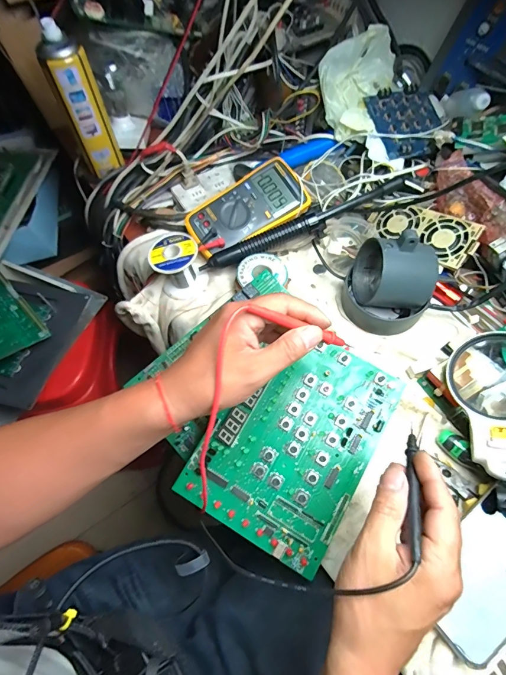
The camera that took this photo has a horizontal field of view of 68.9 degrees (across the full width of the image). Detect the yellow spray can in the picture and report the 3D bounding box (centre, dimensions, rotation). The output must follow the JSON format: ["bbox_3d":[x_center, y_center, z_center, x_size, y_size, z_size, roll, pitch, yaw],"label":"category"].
[{"bbox_3d":[-0.266,-0.361,0.578,0.064,0.196,0.053,-22,64,-9],"label":"yellow spray can"}]

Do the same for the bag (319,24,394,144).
[{"bbox_3d":[0.164,-0.413,0.590,0.110,0.065,0.184,9,63,7],"label":"bag"}]

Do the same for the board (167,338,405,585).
[{"bbox_3d":[0.044,0.102,0.383,0.157,0.008,0.214,30,77,8],"label":"board"}]

